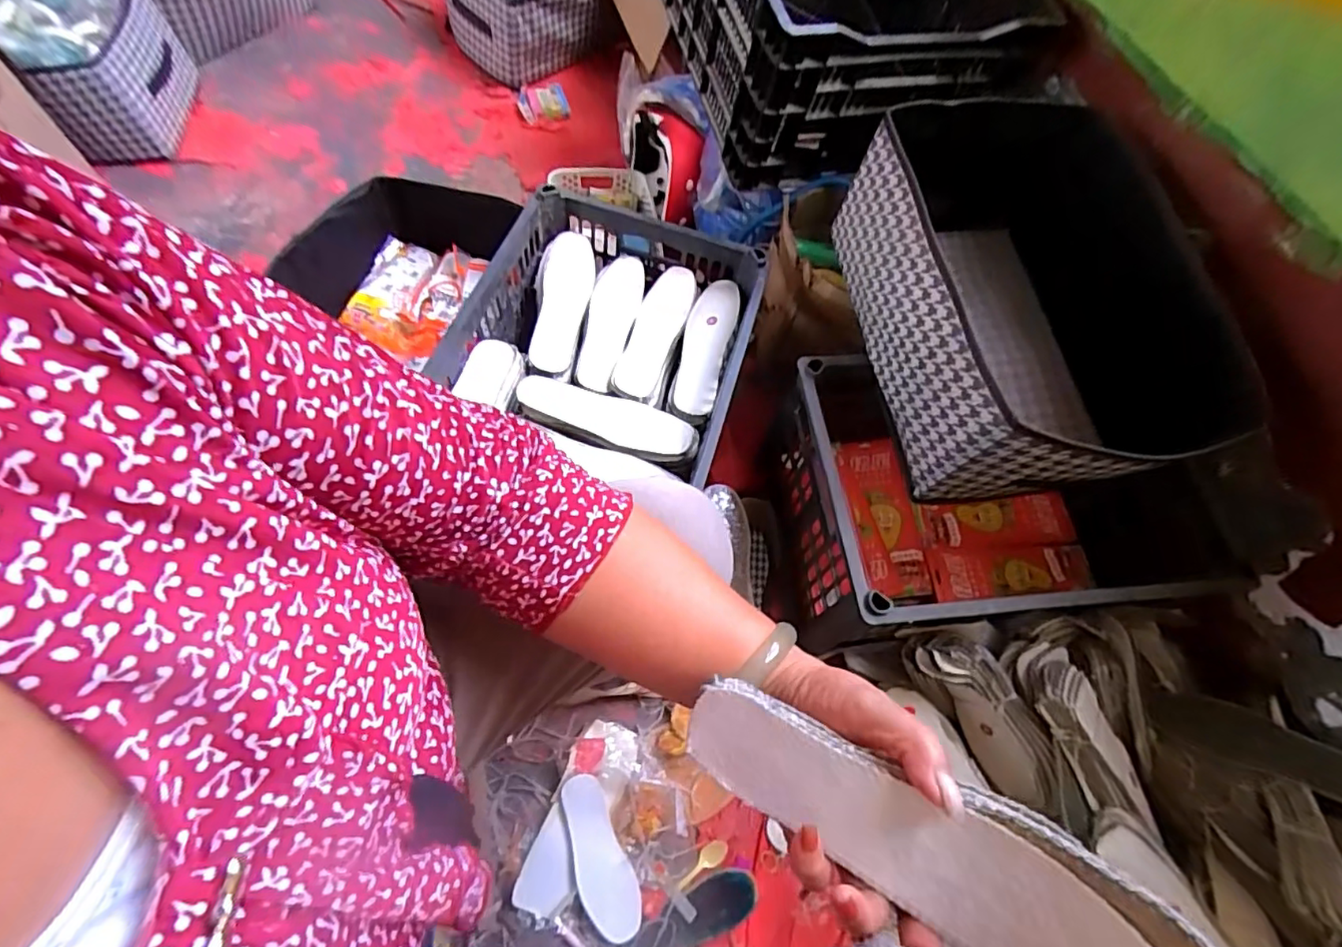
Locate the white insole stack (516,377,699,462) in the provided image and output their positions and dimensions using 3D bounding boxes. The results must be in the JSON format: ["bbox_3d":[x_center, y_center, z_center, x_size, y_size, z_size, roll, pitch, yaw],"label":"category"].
[{"bbox_3d":[-0.083,-0.068,0.757,0.234,0.026,0.074,14,64,3],"label":"white insole stack"}]

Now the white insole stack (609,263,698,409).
[{"bbox_3d":[-0.023,-0.195,0.833,0.072,0.044,0.231,16,64,4],"label":"white insole stack"}]

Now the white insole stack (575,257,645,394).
[{"bbox_3d":[-0.084,-0.211,0.823,0.067,0.031,0.228,8,63,0],"label":"white insole stack"}]

